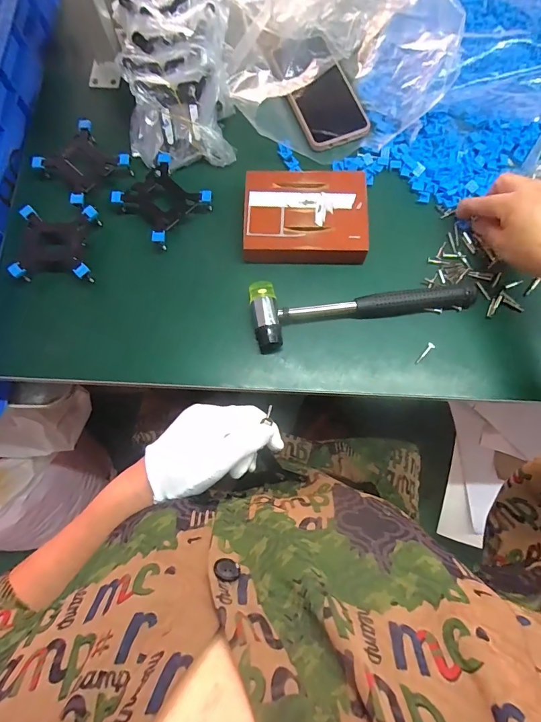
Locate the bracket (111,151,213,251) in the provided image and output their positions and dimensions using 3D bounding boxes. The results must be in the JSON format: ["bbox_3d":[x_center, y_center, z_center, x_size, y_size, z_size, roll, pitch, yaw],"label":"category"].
[{"bbox_3d":[-0.127,-0.190,0.452,0.084,0.017,0.084,-44,81,-8],"label":"bracket"}]

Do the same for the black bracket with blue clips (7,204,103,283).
[{"bbox_3d":[-0.244,-0.133,0.443,0.083,0.032,0.084,3,78,1],"label":"black bracket with blue clips"}]

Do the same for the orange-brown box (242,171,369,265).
[{"bbox_3d":[0.040,-0.164,0.446,0.136,0.028,0.106,2,78,1],"label":"orange-brown box"}]

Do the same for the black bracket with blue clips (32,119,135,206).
[{"bbox_3d":[-0.225,-0.236,0.463,0.076,0.020,0.085,41,81,8],"label":"black bracket with blue clips"}]

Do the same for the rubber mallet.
[{"bbox_3d":[0.097,-0.070,0.432,0.236,0.036,0.074,-12,78,-2],"label":"rubber mallet"}]

